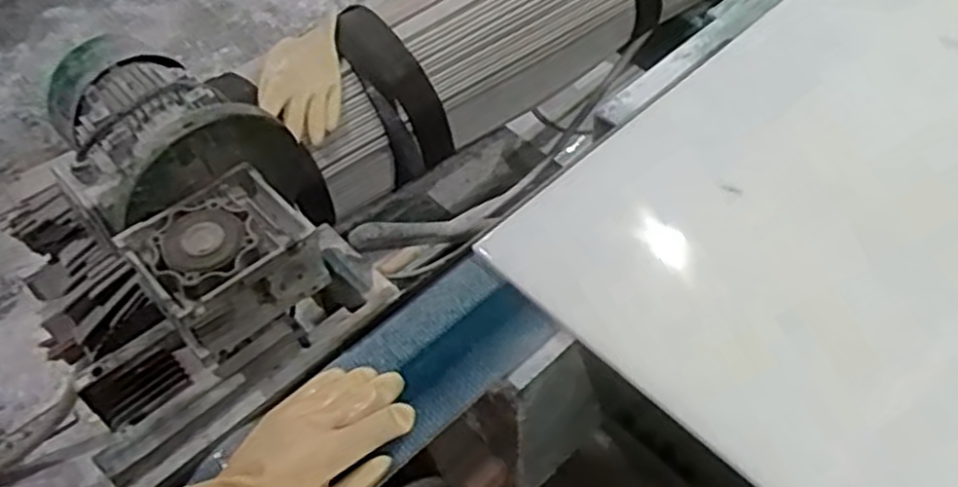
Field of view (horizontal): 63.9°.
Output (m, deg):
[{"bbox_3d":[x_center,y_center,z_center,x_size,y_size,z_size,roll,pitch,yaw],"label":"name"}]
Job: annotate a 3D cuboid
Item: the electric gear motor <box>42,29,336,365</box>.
[{"bbox_3d":[-0.295,-0.074,0.769,0.177,0.151,0.339,-35,60,-22],"label":"electric gear motor"}]

